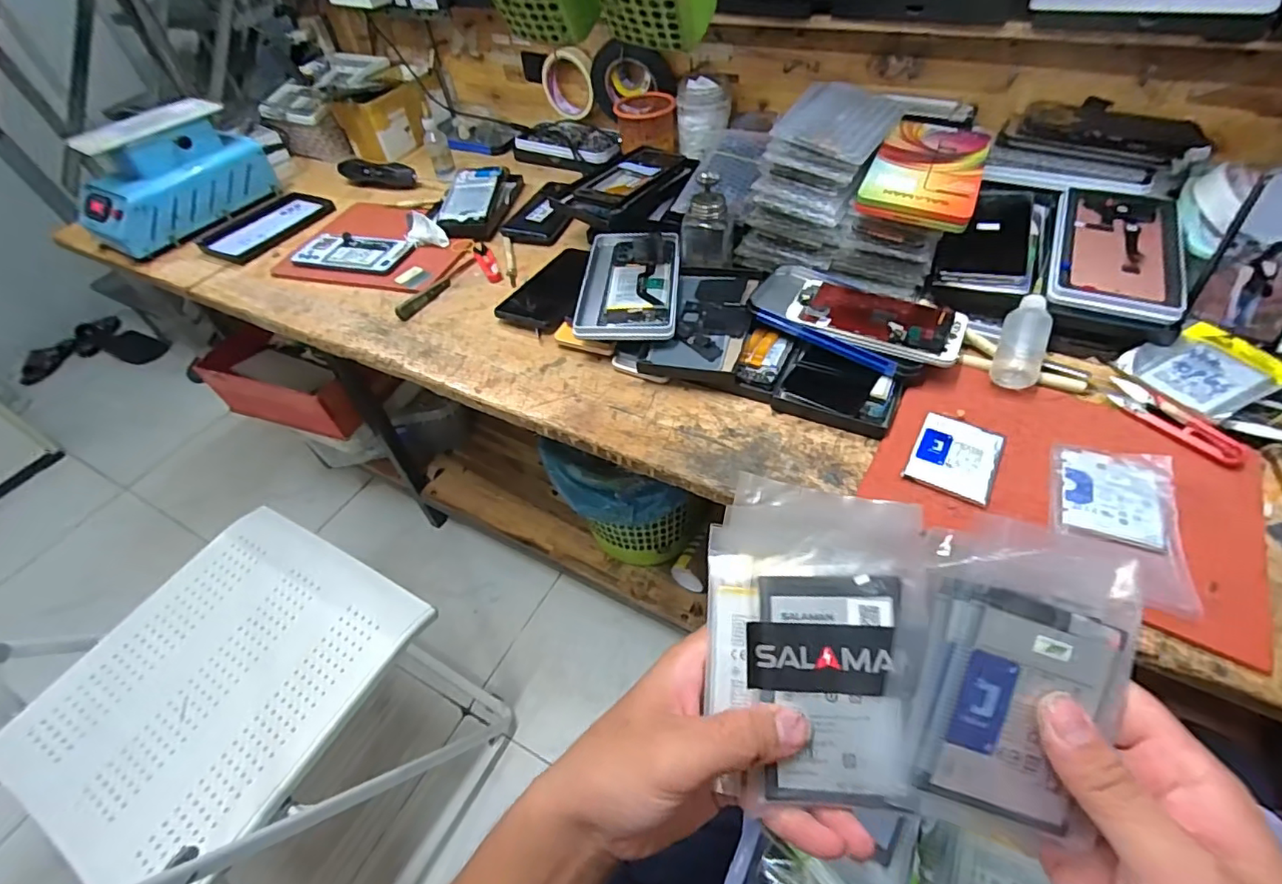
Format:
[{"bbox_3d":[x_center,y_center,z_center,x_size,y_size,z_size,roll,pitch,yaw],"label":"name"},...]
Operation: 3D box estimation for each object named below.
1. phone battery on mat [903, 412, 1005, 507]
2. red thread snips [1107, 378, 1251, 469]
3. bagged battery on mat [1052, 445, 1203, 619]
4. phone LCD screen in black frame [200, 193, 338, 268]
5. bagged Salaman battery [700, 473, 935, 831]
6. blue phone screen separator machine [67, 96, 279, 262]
[{"bbox_3d":[0.261,0.010,0.466,0.063,0.005,0.080,23,55,23],"label":"phone battery on mat"},{"bbox_3d":[0.437,-0.017,0.465,0.022,0.018,0.101,-28,52,-17],"label":"red thread snips"},{"bbox_3d":[0.352,0.056,0.416,0.079,0.012,0.134,14,52,17],"label":"bagged battery on mat"},{"bbox_3d":[-0.515,-0.298,0.782,0.103,0.021,0.160,15,53,18],"label":"phone LCD screen in black frame"},{"bbox_3d":[0.081,0.090,0.263,0.095,0.006,0.139,1,76,14],"label":"bagged Salaman battery"},{"bbox_3d":[-0.616,-0.358,0.761,0.100,0.146,0.242,11,51,15],"label":"blue phone screen separator machine"}]

